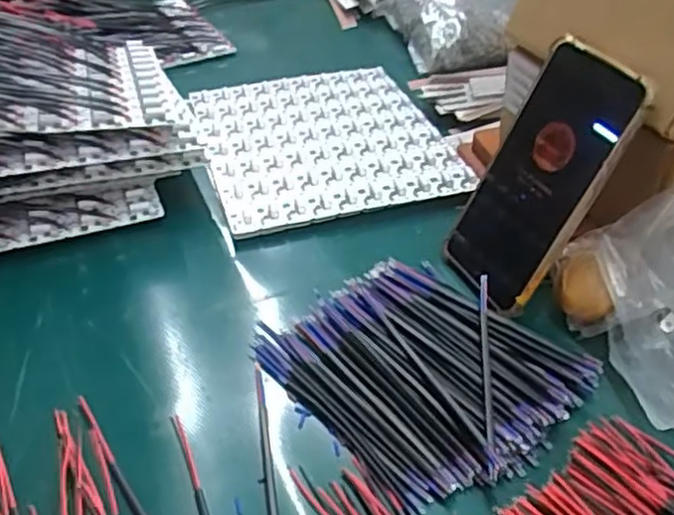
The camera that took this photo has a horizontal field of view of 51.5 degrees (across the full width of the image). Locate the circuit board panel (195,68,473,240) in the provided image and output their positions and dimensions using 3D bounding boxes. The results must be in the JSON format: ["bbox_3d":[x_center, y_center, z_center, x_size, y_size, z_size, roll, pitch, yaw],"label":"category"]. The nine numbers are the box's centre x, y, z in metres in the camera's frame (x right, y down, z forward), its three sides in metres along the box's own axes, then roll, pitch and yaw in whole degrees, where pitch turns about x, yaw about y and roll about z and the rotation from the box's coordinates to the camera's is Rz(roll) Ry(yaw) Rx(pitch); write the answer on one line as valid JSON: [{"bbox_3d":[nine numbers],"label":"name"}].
[{"bbox_3d":[-0.016,-0.107,0.614,0.197,0.008,0.230,-12,42,-12],"label":"circuit board panel"}]

